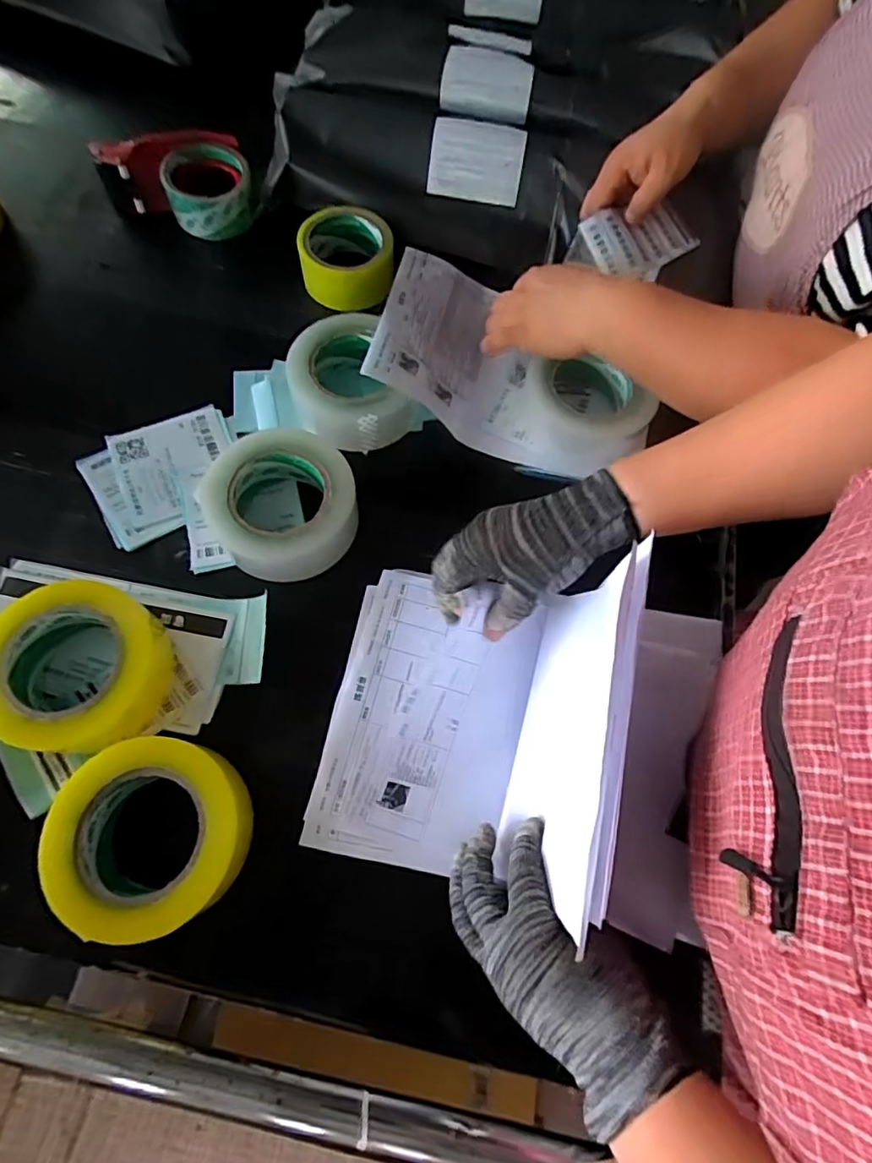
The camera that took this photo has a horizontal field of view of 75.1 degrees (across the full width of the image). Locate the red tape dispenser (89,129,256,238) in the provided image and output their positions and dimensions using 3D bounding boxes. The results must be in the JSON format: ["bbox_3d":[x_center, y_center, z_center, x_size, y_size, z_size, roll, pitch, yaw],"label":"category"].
[{"bbox_3d":[-0.280,-0.434,0.628,0.150,0.060,0.112,-25,70,-11],"label":"red tape dispenser"}]

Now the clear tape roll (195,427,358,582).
[{"bbox_3d":[-0.129,-0.064,0.487,0.121,0.053,0.118,1,66,-3],"label":"clear tape roll"}]

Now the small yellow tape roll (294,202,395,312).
[{"bbox_3d":[-0.095,-0.348,0.610,0.096,0.054,0.092,1,66,-3],"label":"small yellow tape roll"}]

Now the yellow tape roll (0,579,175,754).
[{"bbox_3d":[-0.270,0.065,0.429,0.116,0.054,0.120,1,66,-3],"label":"yellow tape roll"}]

